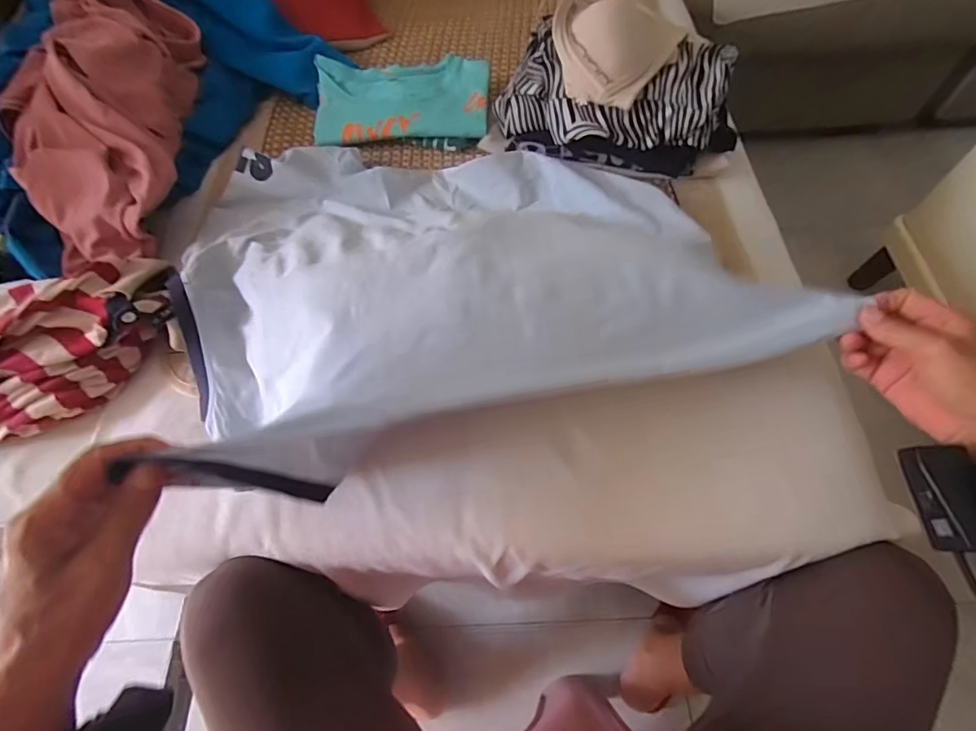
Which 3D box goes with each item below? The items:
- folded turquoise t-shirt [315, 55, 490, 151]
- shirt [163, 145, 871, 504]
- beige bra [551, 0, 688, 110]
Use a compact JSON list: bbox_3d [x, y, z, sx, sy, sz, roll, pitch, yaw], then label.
[{"bbox_3d":[-0.115,-0.355,0.640,0.227,0.046,0.135,-3,61,1],"label":"folded turquoise t-shirt"},{"bbox_3d":[-0.037,-0.123,0.459,0.516,0.129,0.426,-18,62,-7],"label":"shirt"},{"bbox_3d":[0.139,-0.378,0.538,0.153,0.076,0.138,16,63,11],"label":"beige bra"}]

